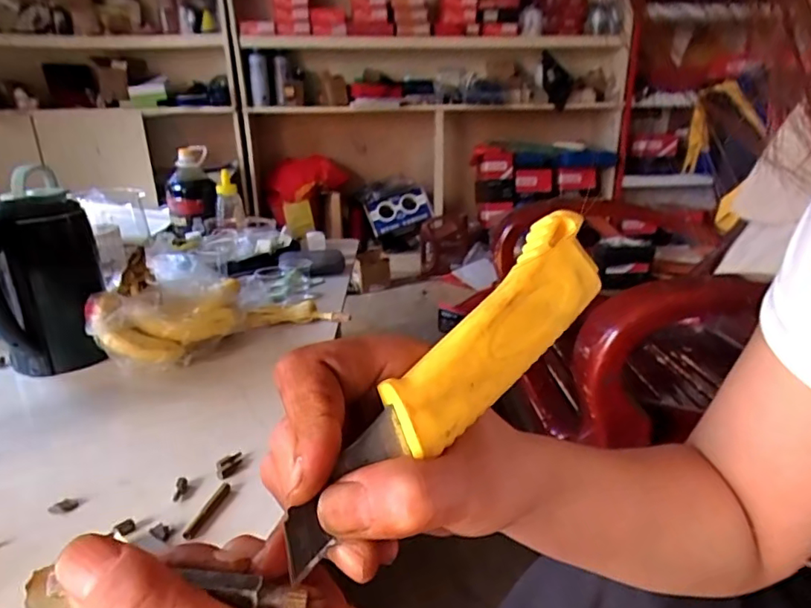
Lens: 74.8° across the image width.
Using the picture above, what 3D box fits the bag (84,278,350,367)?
[{"bbox_3d":[-0.292,0.012,0.858,0.377,0.118,0.109,-19,27,-39],"label":"bag"}]

